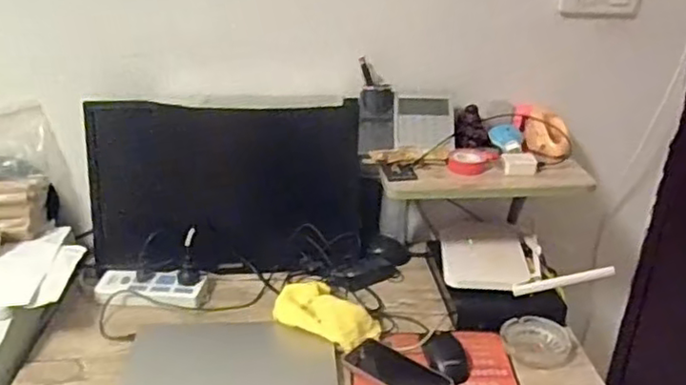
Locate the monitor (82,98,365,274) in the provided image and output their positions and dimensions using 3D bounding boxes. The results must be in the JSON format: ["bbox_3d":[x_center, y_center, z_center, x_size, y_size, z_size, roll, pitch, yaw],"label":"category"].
[{"bbox_3d":[-0.202,-0.010,1.203,0.514,0.312,0.082,-1,8,-6],"label":"monitor"}]

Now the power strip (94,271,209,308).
[{"bbox_3d":[-0.337,0.172,1.136,0.186,0.031,0.068,2,27,1],"label":"power strip"}]

